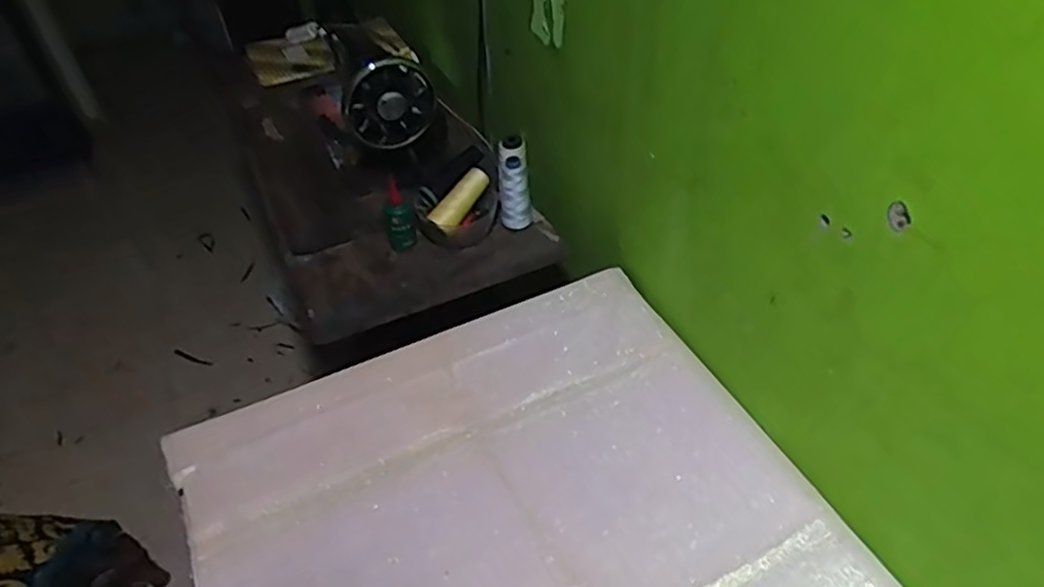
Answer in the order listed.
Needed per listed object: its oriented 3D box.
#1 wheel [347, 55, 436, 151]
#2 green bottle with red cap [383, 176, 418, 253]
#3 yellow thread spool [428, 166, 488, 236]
[{"bbox_3d":[-0.190,-0.274,1.025,0.129,0.127,0.030,-18,45,-14],"label":"wheel"},{"bbox_3d":[-0.177,-0.108,1.010,0.035,0.107,0.030,18,48,21],"label":"green bottle with red cap"},{"bbox_3d":[-0.089,-0.137,1.031,0.035,0.036,0.115,24,64,26],"label":"yellow thread spool"}]

